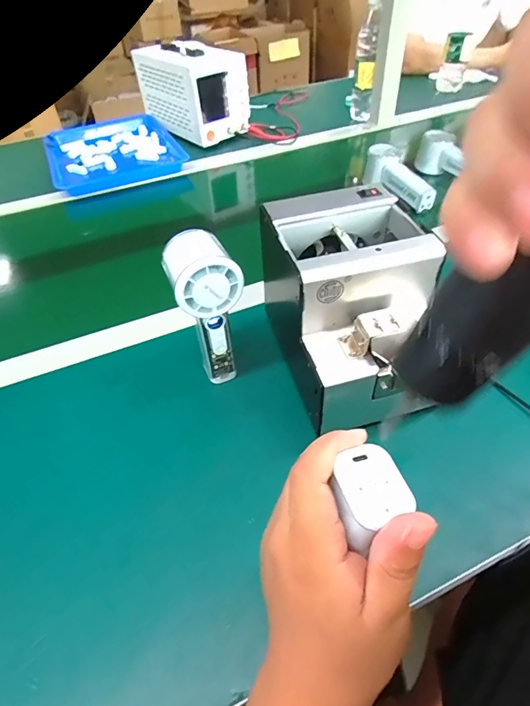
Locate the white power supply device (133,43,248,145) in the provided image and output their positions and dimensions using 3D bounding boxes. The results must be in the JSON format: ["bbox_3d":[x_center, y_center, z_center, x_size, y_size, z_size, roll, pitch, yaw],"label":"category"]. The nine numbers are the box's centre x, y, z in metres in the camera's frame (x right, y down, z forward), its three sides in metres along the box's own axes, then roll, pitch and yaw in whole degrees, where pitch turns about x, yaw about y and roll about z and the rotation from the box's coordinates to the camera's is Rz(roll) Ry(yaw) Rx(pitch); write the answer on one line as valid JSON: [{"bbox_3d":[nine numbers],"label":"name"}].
[{"bbox_3d":[-0.166,-0.593,0.946,0.137,0.157,0.282,-29,51,-22],"label":"white power supply device"}]

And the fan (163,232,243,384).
[{"bbox_3d":[-0.053,-0.035,0.399,0.057,0.164,0.064,-17,47,-12],"label":"fan"}]

